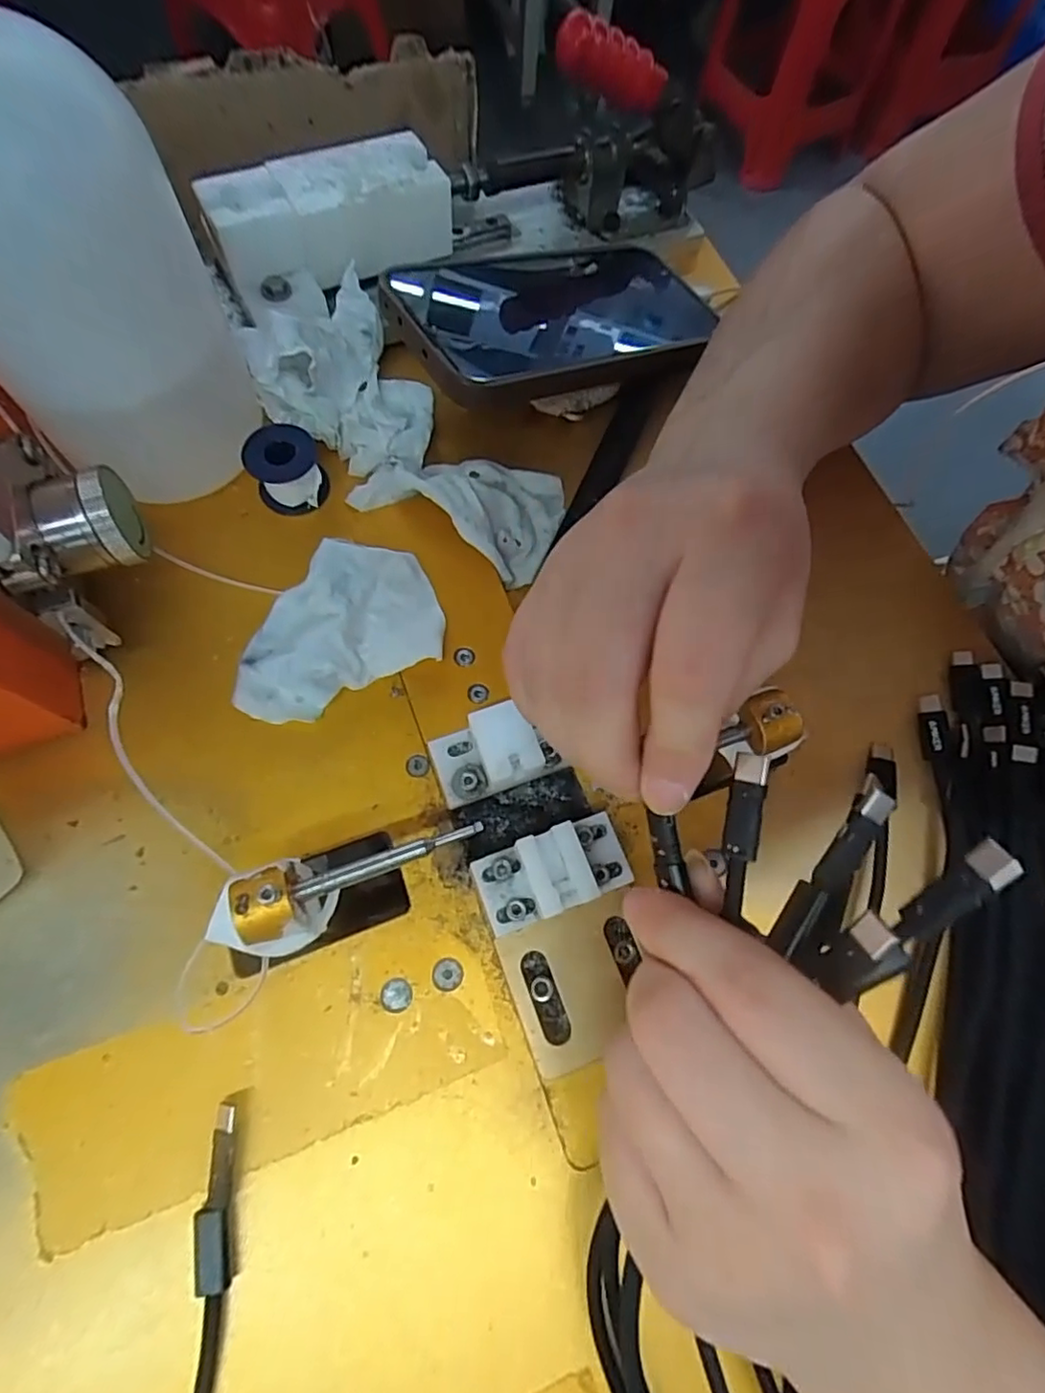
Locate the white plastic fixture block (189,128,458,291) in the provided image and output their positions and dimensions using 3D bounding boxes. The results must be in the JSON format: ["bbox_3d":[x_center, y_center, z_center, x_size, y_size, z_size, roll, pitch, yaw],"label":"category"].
[{"bbox_3d":[-0.085,-0.214,0.273,0.101,0.031,0.043,-22,73,-12],"label":"white plastic fixture block"}]

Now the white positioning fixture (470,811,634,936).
[{"bbox_3d":[0.010,0.059,0.206,0.050,0.027,0.025,-19,72,-9],"label":"white positioning fixture"}]

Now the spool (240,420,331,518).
[{"bbox_3d":[-0.100,-0.097,0.259,0.028,0.021,0.028,1,70,-2],"label":"spool"}]

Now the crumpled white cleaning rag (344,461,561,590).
[{"bbox_3d":[-0.024,-0.091,0.264,0.085,0.022,0.058,30,71,8],"label":"crumpled white cleaning rag"}]

